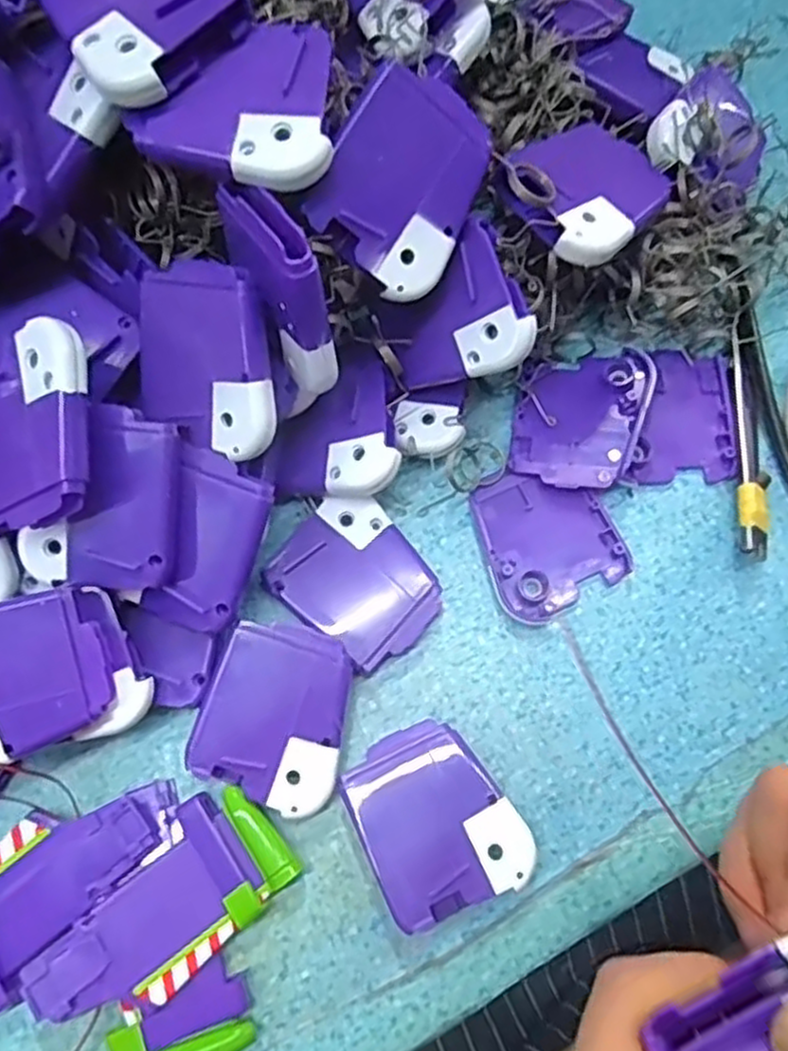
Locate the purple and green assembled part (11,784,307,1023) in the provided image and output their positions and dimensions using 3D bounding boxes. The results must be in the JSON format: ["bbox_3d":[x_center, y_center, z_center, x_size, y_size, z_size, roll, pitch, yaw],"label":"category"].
[{"bbox_3d":[-0.077,0.131,0.252,0.088,0.012,0.041,-42,79,-11],"label":"purple and green assembled part"}]

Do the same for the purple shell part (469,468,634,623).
[{"bbox_3d":[0.061,0.005,0.295,0.051,0.005,0.056,-18,76,-6],"label":"purple shell part"}]

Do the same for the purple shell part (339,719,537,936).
[{"bbox_3d":[0.014,0.101,0.262,0.051,0.015,0.059,-24,76,-7],"label":"purple shell part"}]

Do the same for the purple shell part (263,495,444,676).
[{"bbox_3d":[-0.013,0.022,0.287,0.060,0.011,0.049,44,78,10],"label":"purple shell part"}]

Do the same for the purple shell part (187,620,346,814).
[{"bbox_3d":[-0.043,0.066,0.265,0.050,0.011,0.060,12,75,2],"label":"purple shell part"}]

